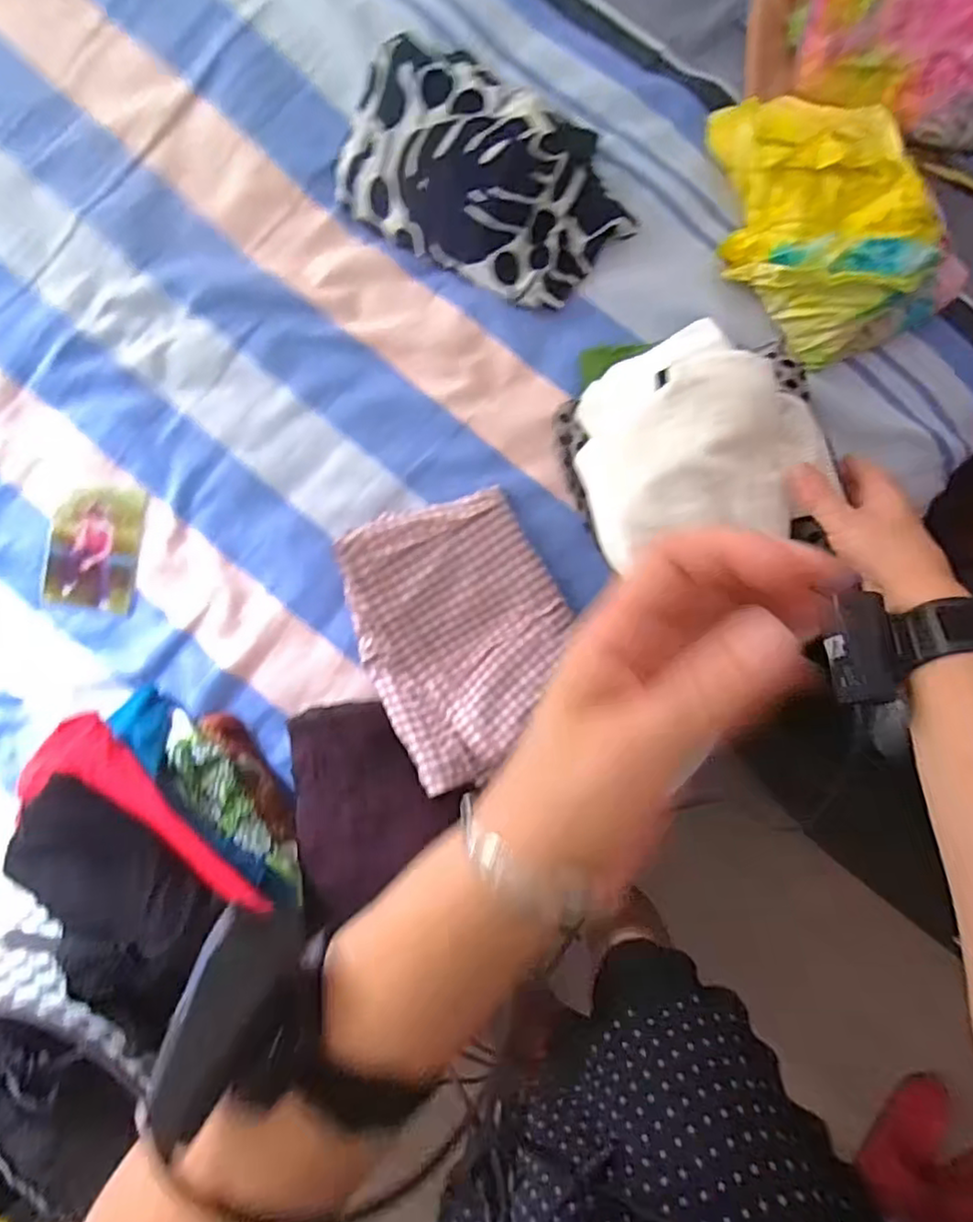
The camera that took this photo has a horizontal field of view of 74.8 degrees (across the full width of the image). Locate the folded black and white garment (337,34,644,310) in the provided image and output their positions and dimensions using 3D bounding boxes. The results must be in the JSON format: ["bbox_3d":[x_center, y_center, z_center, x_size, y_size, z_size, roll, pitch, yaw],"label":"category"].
[{"bbox_3d":[-0.004,-0.393,0.580,0.263,0.058,0.170,34,91,1],"label":"folded black and white garment"}]

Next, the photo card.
[{"bbox_3d":[-0.388,-0.063,0.631,0.089,0.004,0.121,10,90,2],"label":"photo card"}]

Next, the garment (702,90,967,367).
[{"bbox_3d":[0.289,-0.343,0.542,0.145,0.079,0.250,-37,89,1],"label":"garment"}]

